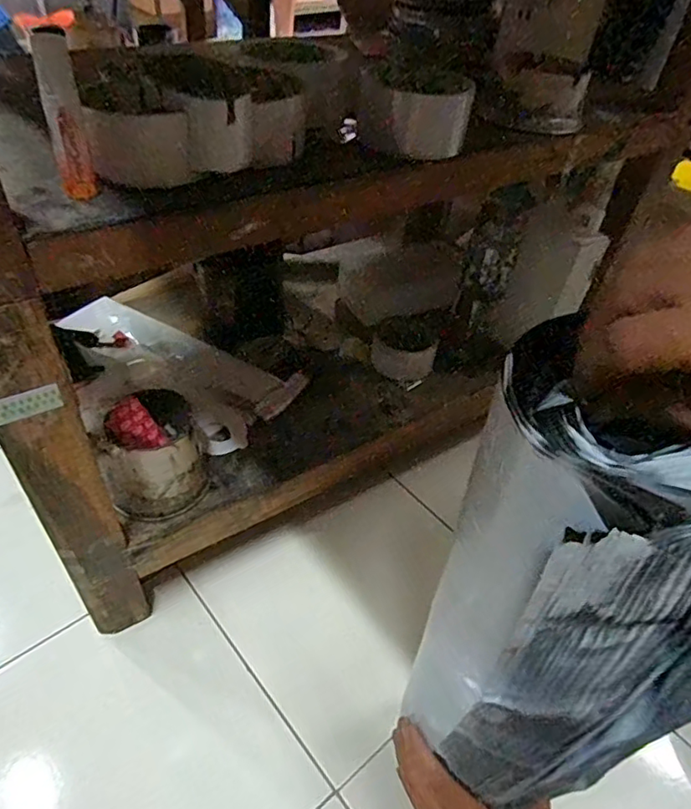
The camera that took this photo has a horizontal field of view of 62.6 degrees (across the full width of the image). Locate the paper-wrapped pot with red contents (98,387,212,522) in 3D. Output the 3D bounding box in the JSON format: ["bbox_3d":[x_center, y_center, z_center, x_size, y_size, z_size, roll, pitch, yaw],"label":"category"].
[{"bbox_3d":[-0.186,0.049,0.551,0.091,0.100,0.084,3,44,-3],"label":"paper-wrapped pot with red contents"}]

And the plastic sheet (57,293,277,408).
[{"bbox_3d":[-0.225,-0.075,0.738,0.311,0.006,0.071,23,46,17],"label":"plastic sheet"}]

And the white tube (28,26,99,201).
[{"bbox_3d":[-0.162,-0.165,0.327,0.020,0.081,0.025,-9,46,-15],"label":"white tube"}]

